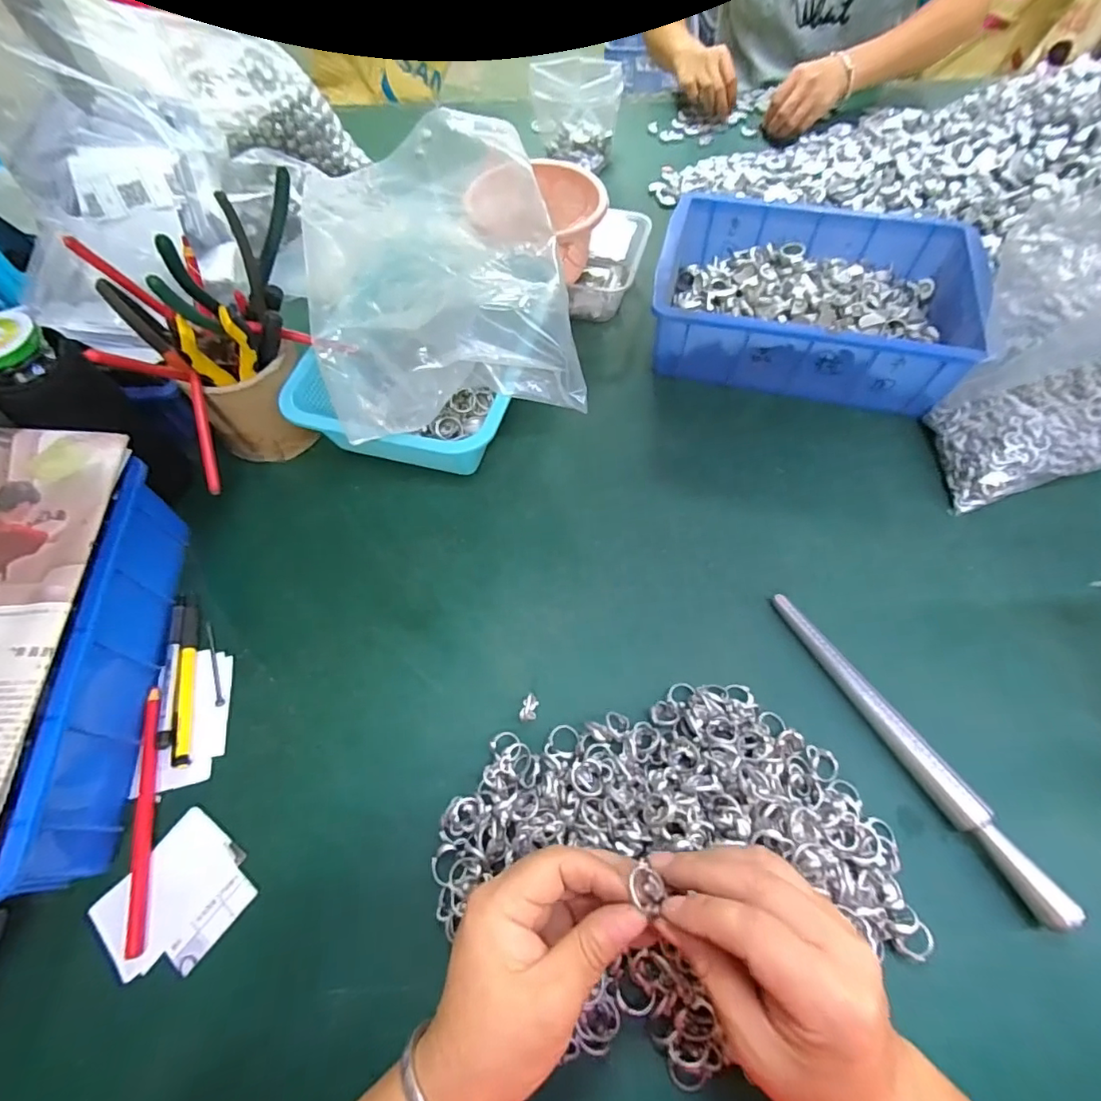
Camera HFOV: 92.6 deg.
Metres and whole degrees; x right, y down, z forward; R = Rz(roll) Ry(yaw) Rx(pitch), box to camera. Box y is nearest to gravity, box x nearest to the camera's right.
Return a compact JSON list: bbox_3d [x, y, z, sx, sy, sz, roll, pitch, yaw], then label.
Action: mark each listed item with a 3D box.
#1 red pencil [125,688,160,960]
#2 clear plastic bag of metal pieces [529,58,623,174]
[{"bbox_3d":[-0.274,0.174,0.353,0.012,0.006,0.163,-15,61,-6],"label":"red pencil"},{"bbox_3d":[0.035,-0.582,0.711,0.119,0.105,0.076,1,61,3],"label":"clear plastic bag of metal pieces"}]

